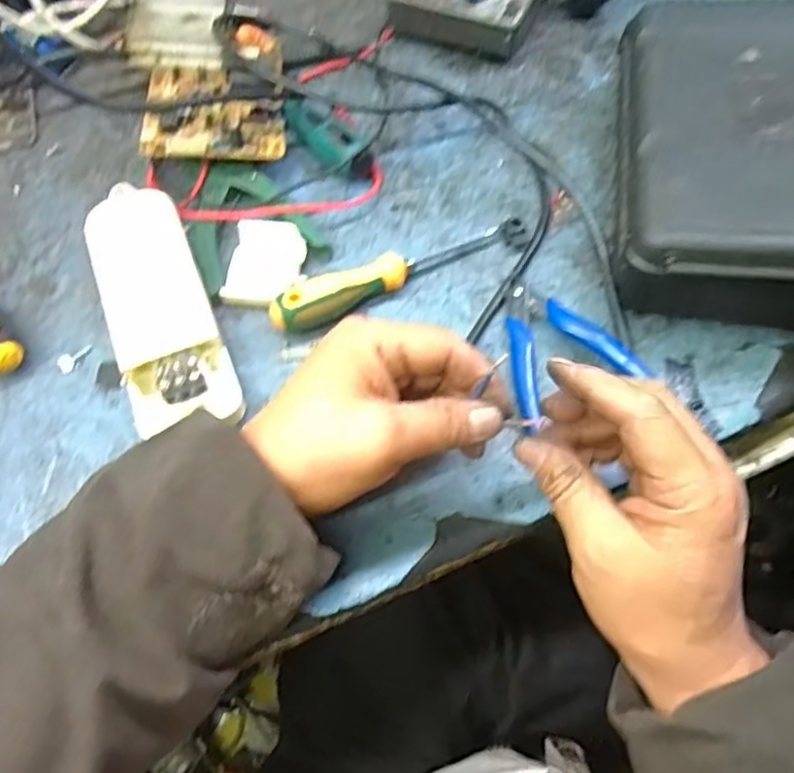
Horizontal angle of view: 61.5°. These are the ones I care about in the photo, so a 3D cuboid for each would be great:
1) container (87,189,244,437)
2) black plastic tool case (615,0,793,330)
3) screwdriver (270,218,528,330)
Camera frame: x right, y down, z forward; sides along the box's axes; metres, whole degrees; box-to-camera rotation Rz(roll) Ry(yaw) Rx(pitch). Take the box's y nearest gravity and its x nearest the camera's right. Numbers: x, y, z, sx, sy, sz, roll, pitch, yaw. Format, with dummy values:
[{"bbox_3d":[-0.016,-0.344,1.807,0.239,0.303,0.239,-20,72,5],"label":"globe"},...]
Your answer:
[{"bbox_3d":[-0.149,-0.049,0.421,0.061,0.036,0.183,-20,64,-9],"label":"container"},{"bbox_3d":[0.225,-0.147,0.431,0.158,0.085,0.233,8,63,6],"label":"black plastic tool case"},{"bbox_3d":[0.004,-0.075,0.432,0.176,0.029,0.025,-24,64,-11],"label":"screwdriver"}]

